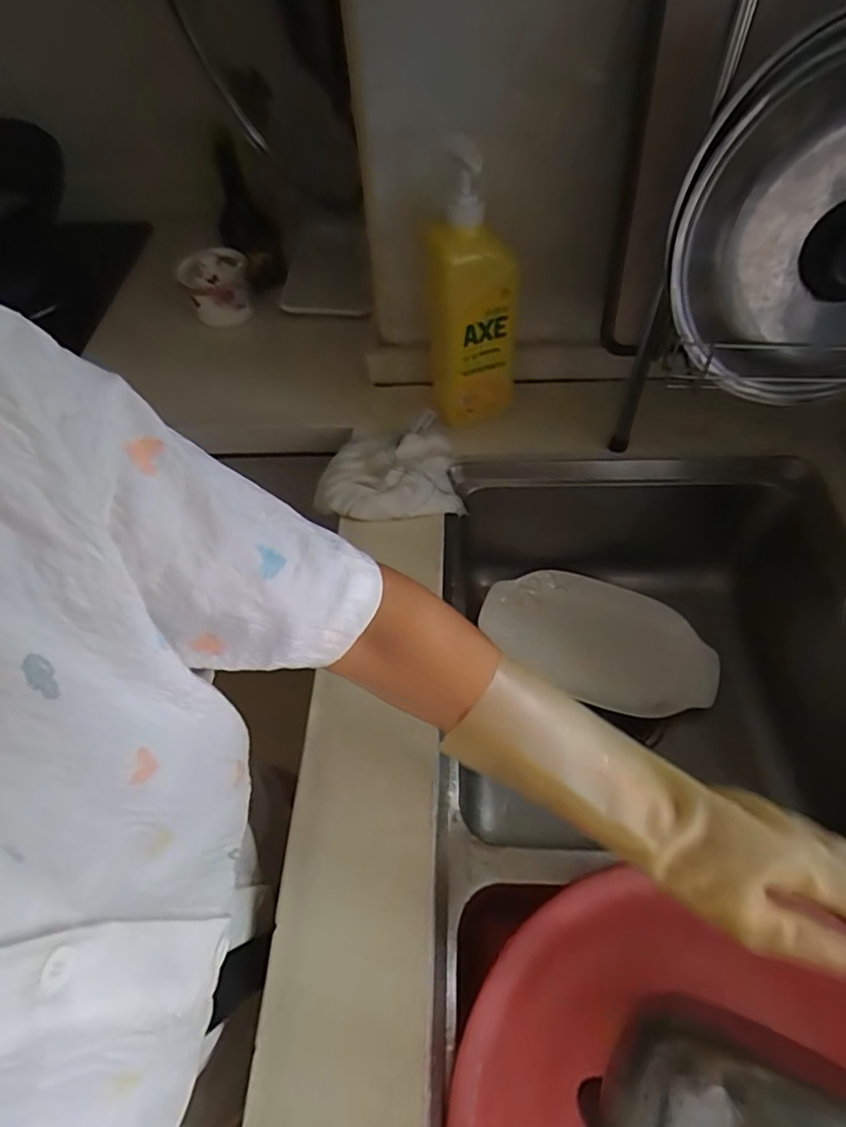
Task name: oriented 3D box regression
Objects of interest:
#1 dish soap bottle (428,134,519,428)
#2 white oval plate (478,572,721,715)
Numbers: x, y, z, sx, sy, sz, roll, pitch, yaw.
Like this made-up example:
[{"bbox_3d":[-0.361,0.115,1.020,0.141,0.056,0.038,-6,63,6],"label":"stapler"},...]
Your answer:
[{"bbox_3d":[0.049,-0.267,0.605,0.098,0.280,0.062,-2,56,2],"label":"dish soap bottle"},{"bbox_3d":[0.233,0.107,0.786,0.304,0.027,0.158,18,94,15],"label":"white oval plate"}]

